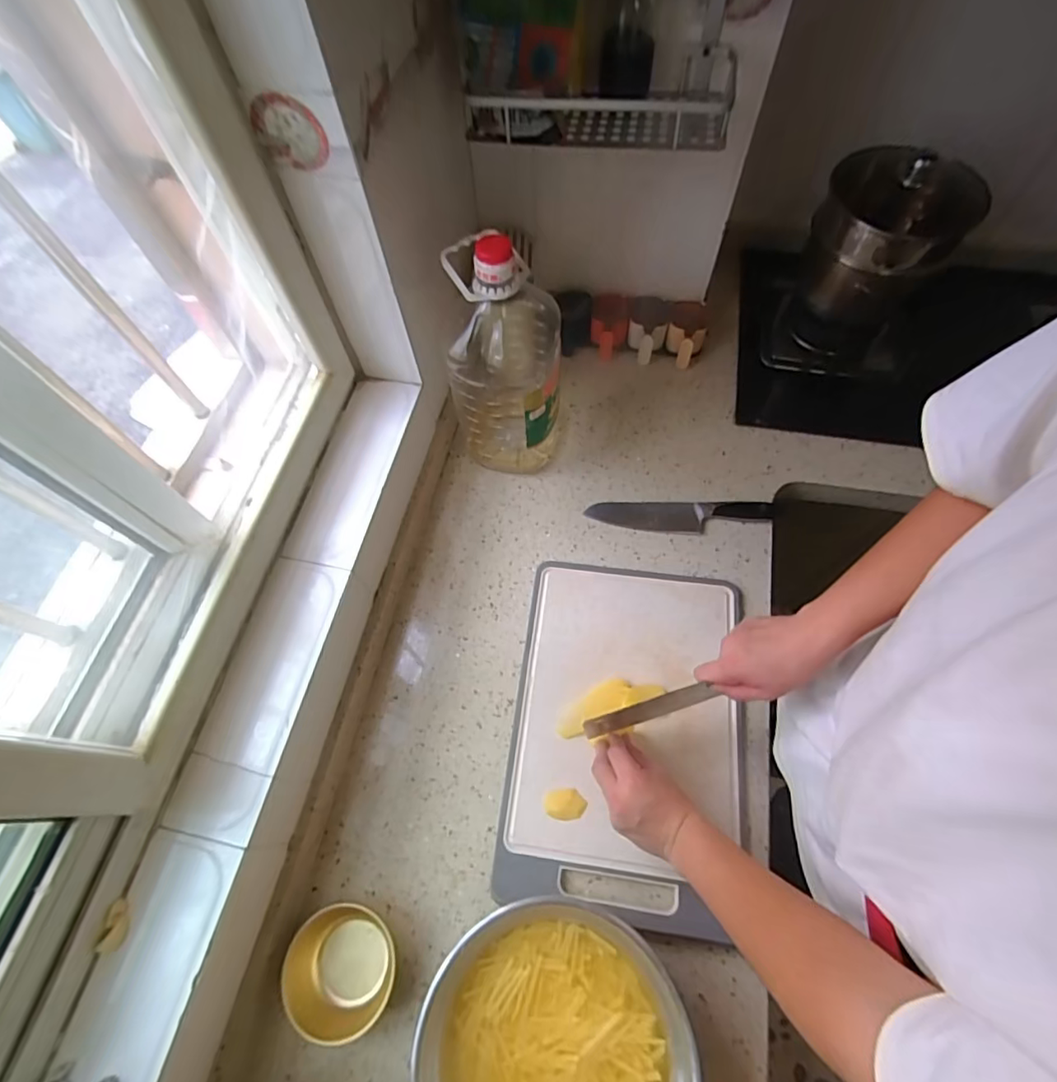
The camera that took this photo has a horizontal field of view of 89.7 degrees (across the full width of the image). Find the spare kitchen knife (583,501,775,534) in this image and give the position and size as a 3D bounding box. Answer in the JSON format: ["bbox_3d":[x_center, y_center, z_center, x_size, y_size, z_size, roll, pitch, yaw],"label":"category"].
[{"bbox_3d":[0.228,-0.040,0.807,0.269,0.021,0.052,2,64,4],"label":"spare kitchen knife"}]

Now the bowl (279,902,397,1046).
[{"bbox_3d":[-0.202,0.457,0.570,0.101,0.047,0.112,-11,64,-2],"label":"bowl"}]

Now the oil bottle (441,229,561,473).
[{"bbox_3d":[-0.027,-0.246,0.740,0.135,0.342,0.145,4,64,6],"label":"oil bottle"}]

